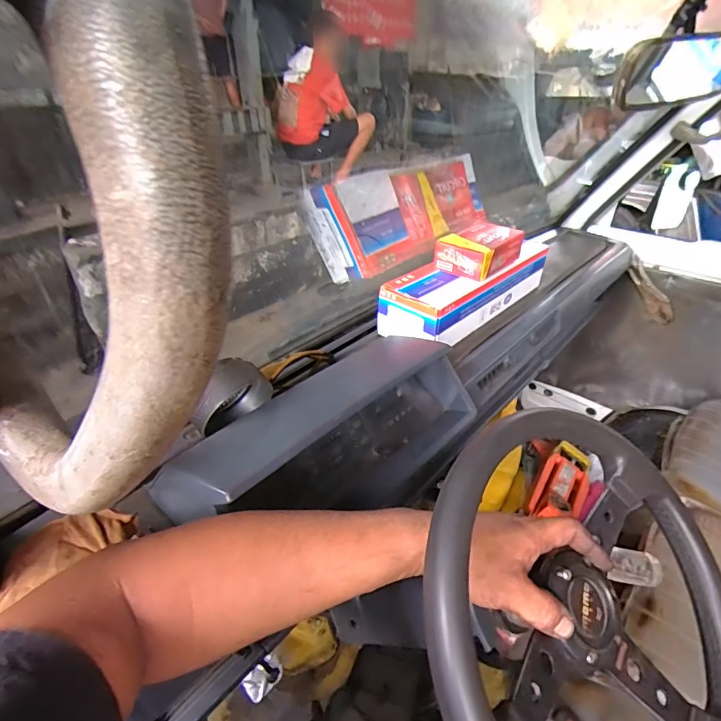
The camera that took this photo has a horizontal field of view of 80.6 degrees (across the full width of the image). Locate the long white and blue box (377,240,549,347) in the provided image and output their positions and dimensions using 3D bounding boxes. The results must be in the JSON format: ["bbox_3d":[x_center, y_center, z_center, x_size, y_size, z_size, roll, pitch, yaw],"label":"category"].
[{"bbox_3d":[0.208,-0.136,0.808,0.125,0.101,0.399,27,42,34],"label":"long white and blue box"}]

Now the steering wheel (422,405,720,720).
[{"bbox_3d":[0.191,0.199,0.342,0.332,0.040,0.325,13,61,-25],"label":"steering wheel"}]

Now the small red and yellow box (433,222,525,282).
[{"bbox_3d":[0.216,-0.201,0.764,0.151,0.055,0.098,-29,43,-36],"label":"small red and yellow box"}]

